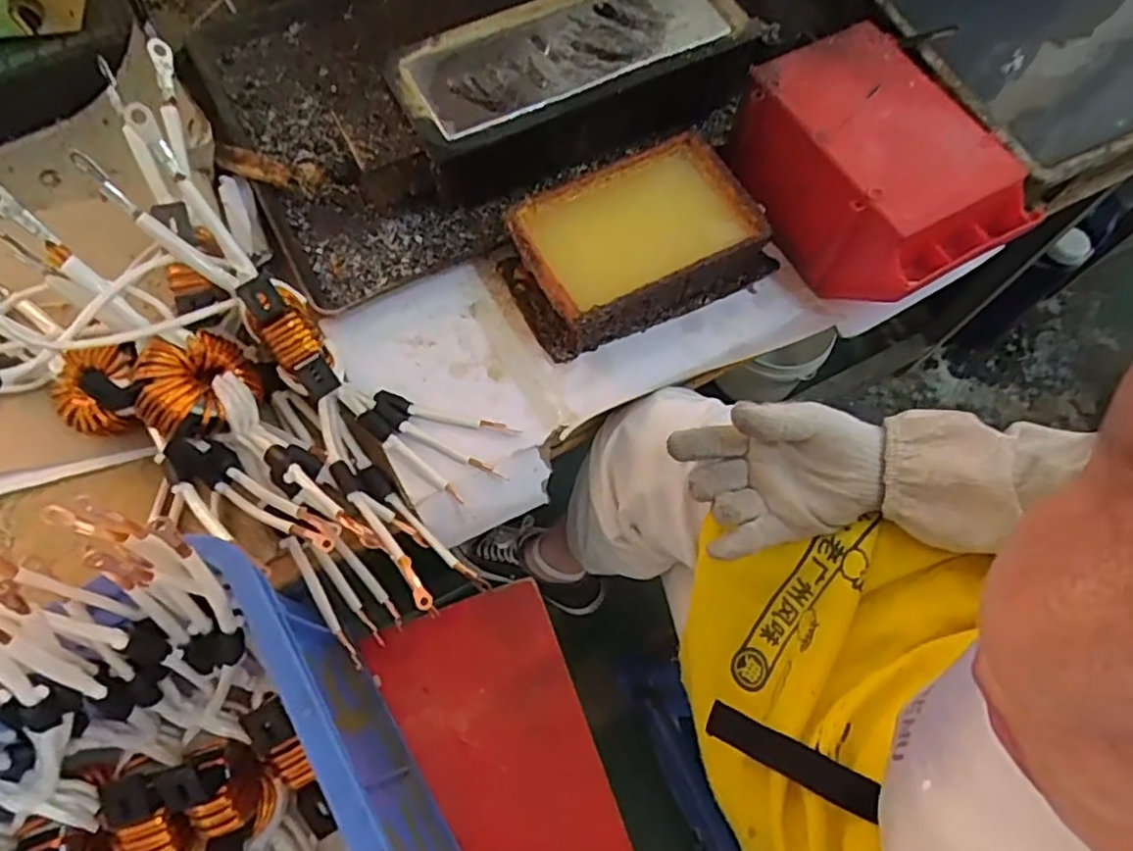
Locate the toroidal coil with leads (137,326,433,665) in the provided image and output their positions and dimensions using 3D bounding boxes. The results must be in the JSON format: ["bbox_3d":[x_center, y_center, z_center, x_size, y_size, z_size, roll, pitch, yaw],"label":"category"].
[{"bbox_3d":[-0.229,0.045,0.520,0.096,0.100,0.287,-41,95,-15],"label":"toroidal coil with leads"}]

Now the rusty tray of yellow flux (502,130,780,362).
[{"bbox_3d":[0.062,-0.164,0.603,0.226,0.062,0.135,-26,71,-11],"label":"rusty tray of yellow flux"}]

